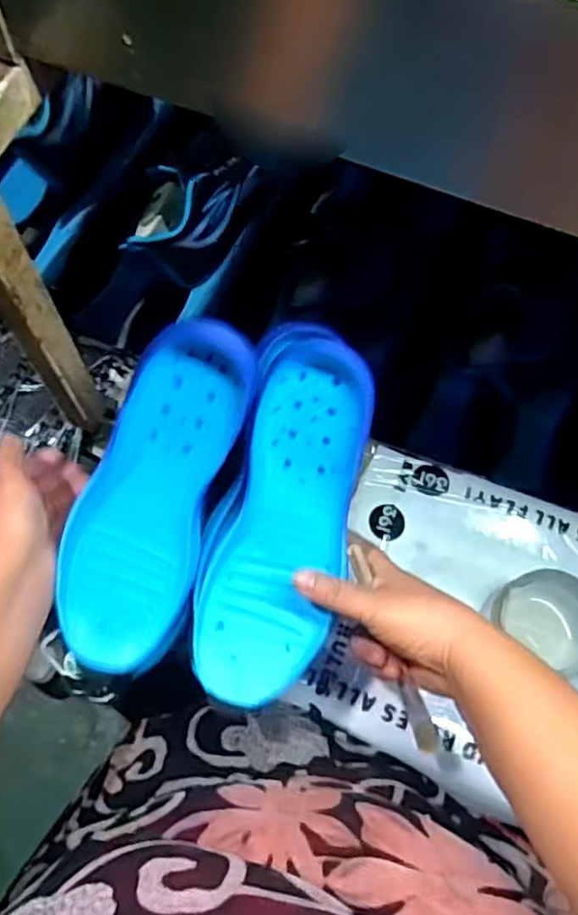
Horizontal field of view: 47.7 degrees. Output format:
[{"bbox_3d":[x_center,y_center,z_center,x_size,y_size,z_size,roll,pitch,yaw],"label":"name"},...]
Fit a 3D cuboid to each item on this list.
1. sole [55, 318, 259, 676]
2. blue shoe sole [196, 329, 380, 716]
[{"bbox_3d":[-0.092,0.027,0.444,0.083,0.033,0.241,21,100,6],"label":"sole"},{"bbox_3d":[-0.005,0.038,0.441,0.090,0.026,0.245,14,93,4],"label":"blue shoe sole"}]

